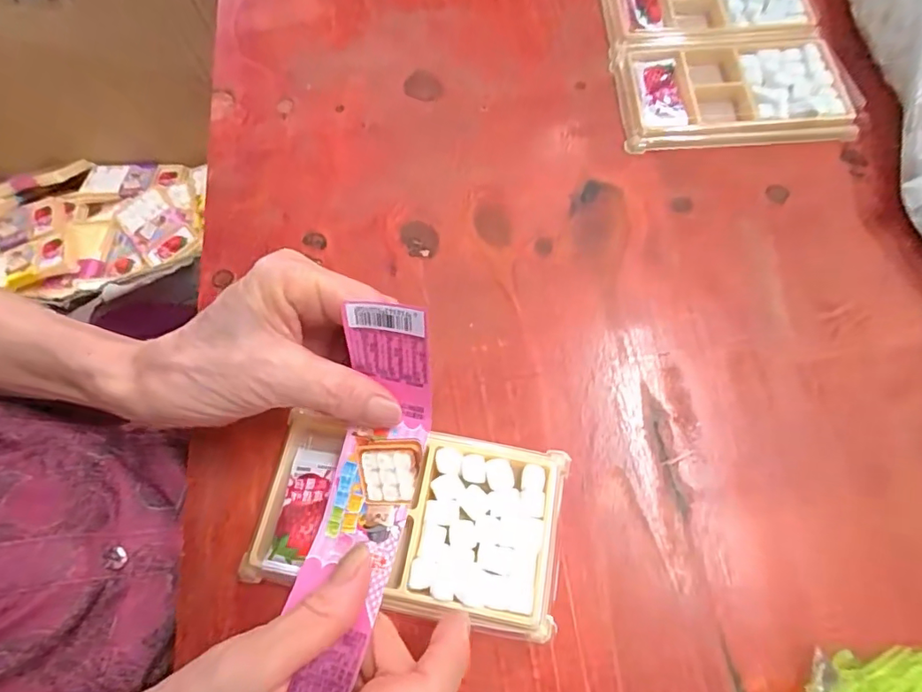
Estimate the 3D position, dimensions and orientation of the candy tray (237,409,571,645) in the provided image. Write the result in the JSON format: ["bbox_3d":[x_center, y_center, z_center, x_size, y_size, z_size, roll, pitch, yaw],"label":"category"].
[{"bbox_3d":[-0.023,0.076,0.224,0.132,0.013,0.076,7,68,6],"label":"candy tray"}]

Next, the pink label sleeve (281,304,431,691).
[{"bbox_3d":[-0.039,0.057,0.199,0.038,0.029,0.142,8,81,7],"label":"pink label sleeve"}]

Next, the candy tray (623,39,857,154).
[{"bbox_3d":[0.170,-0.161,0.317,0.132,0.017,0.082,-3,67,2],"label":"candy tray"}]

